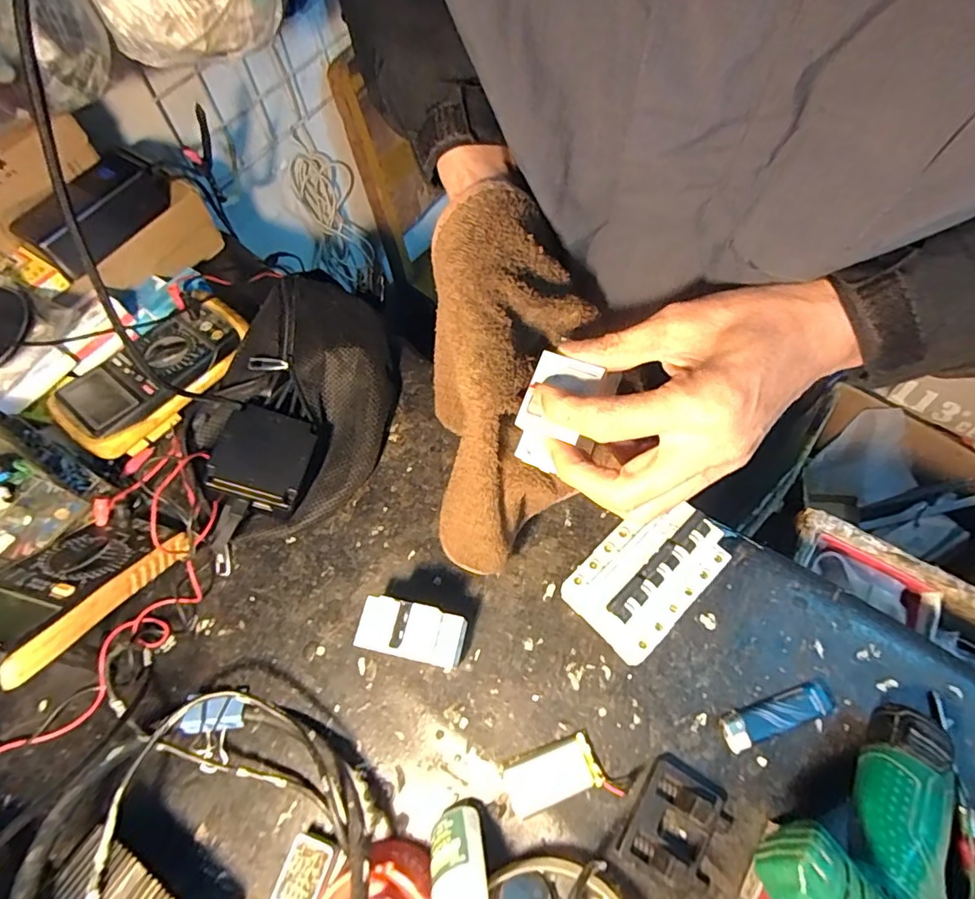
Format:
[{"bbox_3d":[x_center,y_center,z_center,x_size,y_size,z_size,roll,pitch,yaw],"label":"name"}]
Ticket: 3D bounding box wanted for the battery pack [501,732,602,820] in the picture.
[{"bbox_3d":[0.046,0.237,0.393,0.067,0.007,0.034,-20,64,-7],"label":"battery pack"}]

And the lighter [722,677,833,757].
[{"bbox_3d":[0.216,0.195,0.401,0.089,0.013,0.025,-19,63,-7],"label":"lighter"}]

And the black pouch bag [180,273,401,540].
[{"bbox_3d":[-0.175,-0.050,0.512,0.167,0.064,0.256,-4,63,1],"label":"black pouch bag"}]

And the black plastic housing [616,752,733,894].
[{"bbox_3d":[0.131,0.254,0.369,0.057,0.024,0.072,29,68,16],"label":"black plastic housing"}]

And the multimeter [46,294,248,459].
[{"bbox_3d":[-0.336,-0.081,0.548,0.104,0.040,0.187,35,70,19],"label":"multimeter"}]

